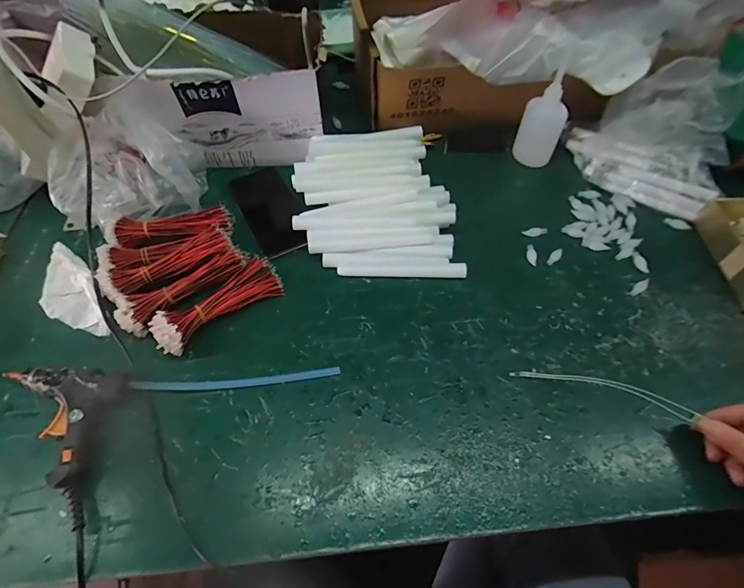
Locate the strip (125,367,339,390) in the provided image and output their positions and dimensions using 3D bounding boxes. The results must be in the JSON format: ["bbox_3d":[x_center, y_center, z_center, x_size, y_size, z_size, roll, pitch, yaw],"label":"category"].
[{"bbox_3d":[-0.134,0.087,0.410,0.203,0.010,0.011,-4,58,-4],"label":"strip"}]

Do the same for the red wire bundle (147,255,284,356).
[{"bbox_3d":[-0.168,0.006,0.445,0.143,0.042,0.053,-36,63,-22],"label":"red wire bundle"}]

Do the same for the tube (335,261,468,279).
[{"bbox_3d":[0.036,-0.032,0.489,0.150,0.018,0.021,3,56,2],"label":"tube"}]

